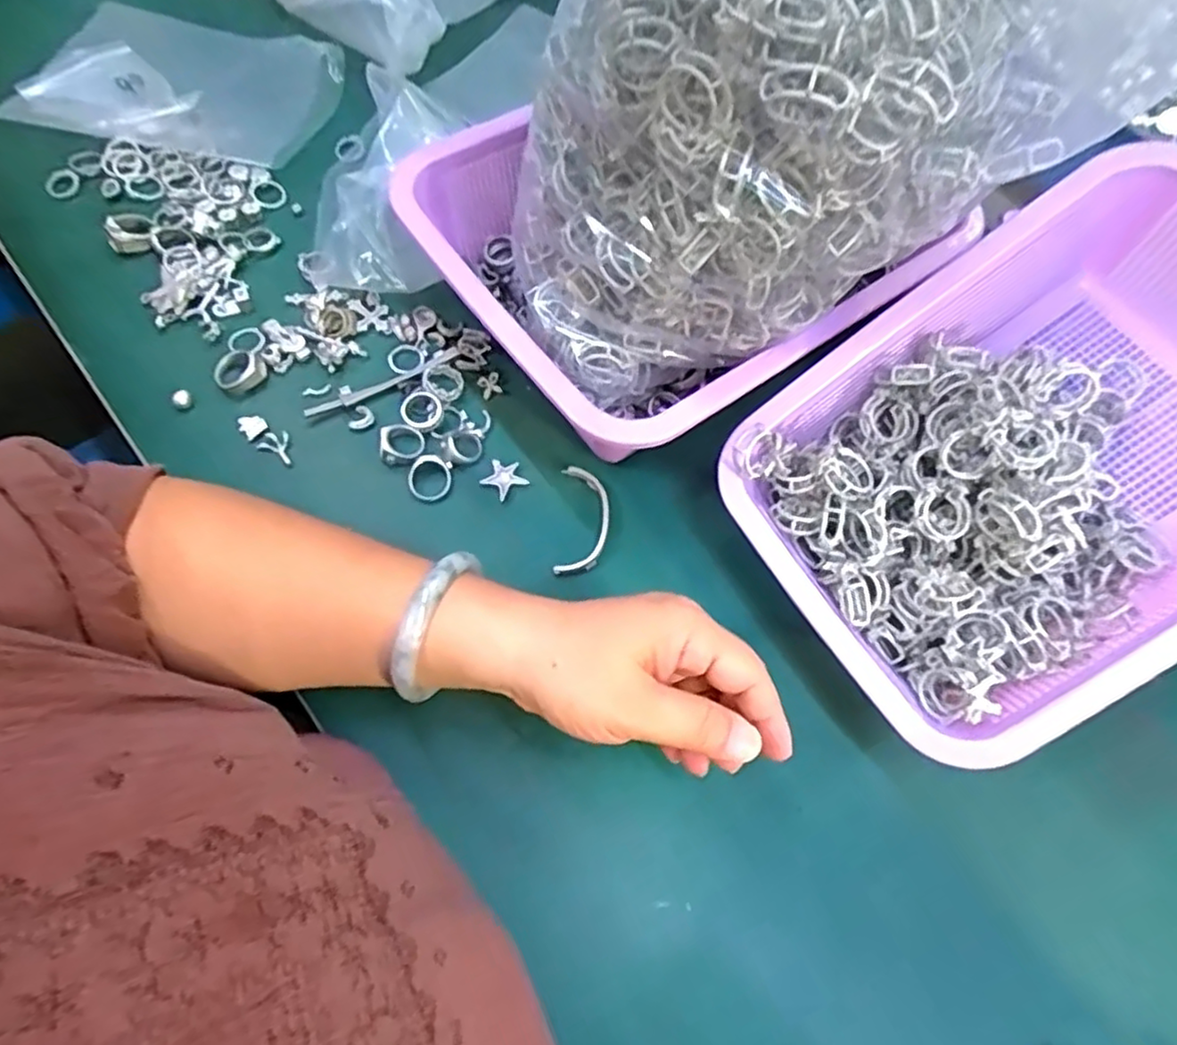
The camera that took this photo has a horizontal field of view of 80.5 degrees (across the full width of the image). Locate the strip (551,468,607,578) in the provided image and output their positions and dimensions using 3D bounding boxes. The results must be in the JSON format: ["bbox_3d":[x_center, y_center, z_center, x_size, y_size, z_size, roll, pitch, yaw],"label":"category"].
[{"bbox_3d":[-0.003,-0.001,0.386,0.026,0.009,0.065,6,66,-3],"label":"strip"}]

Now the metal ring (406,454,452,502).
[{"bbox_3d":[-0.089,-0.025,0.386,0.024,0.004,0.026,2,66,-5],"label":"metal ring"}]

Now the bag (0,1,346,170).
[{"bbox_3d":[-0.285,-0.310,0.492,0.187,0.026,0.150,13,57,-2],"label":"bag"}]

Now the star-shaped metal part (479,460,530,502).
[{"bbox_3d":[-0.048,-0.025,0.396,0.022,0.005,0.023,36,67,10],"label":"star-shaped metal part"}]

